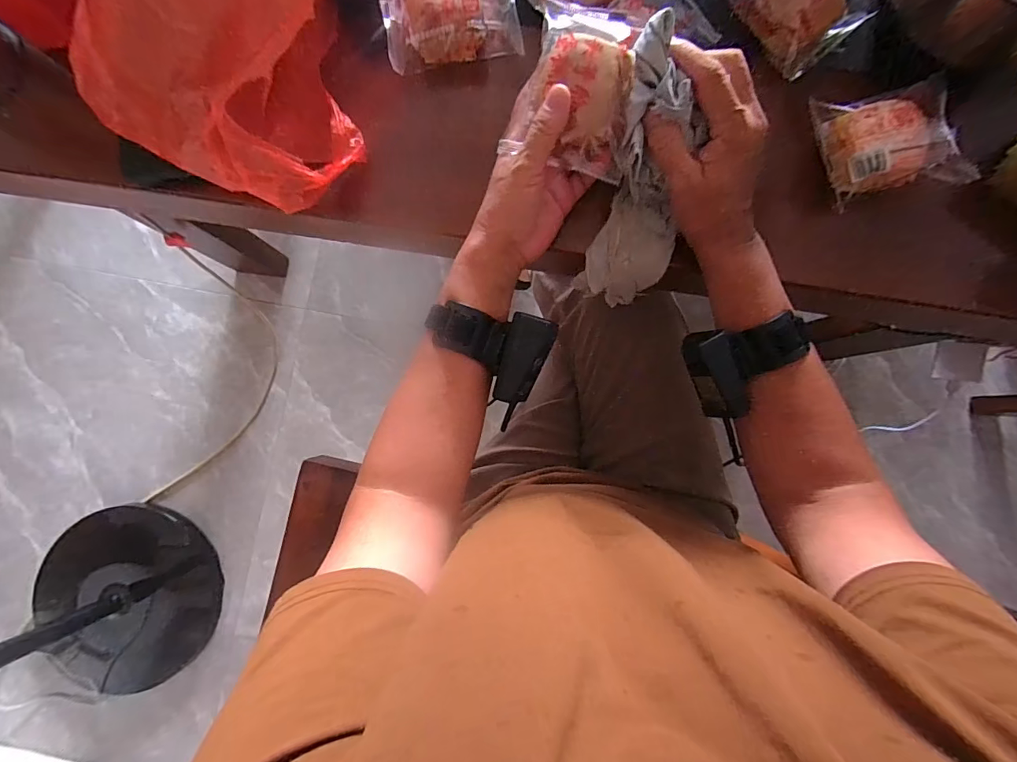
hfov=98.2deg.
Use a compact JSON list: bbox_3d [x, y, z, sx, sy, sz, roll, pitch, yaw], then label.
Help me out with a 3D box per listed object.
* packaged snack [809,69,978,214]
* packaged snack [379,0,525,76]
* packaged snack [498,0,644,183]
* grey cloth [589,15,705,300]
[{"bbox_3d":[0.306,-0.194,0.350,0.090,0.028,0.092,-9,87,0],"label":"packaged snack"},{"bbox_3d":[-0.051,-0.319,0.375,0.112,0.037,0.086,-12,86,0],"label":"packaged snack"},{"bbox_3d":[0.055,-0.211,0.323,0.066,0.039,0.106,6,87,1],"label":"packaged snack"},{"bbox_3d":[0.104,-0.150,0.350,0.067,0.210,0.040,1,45,1],"label":"grey cloth"}]

